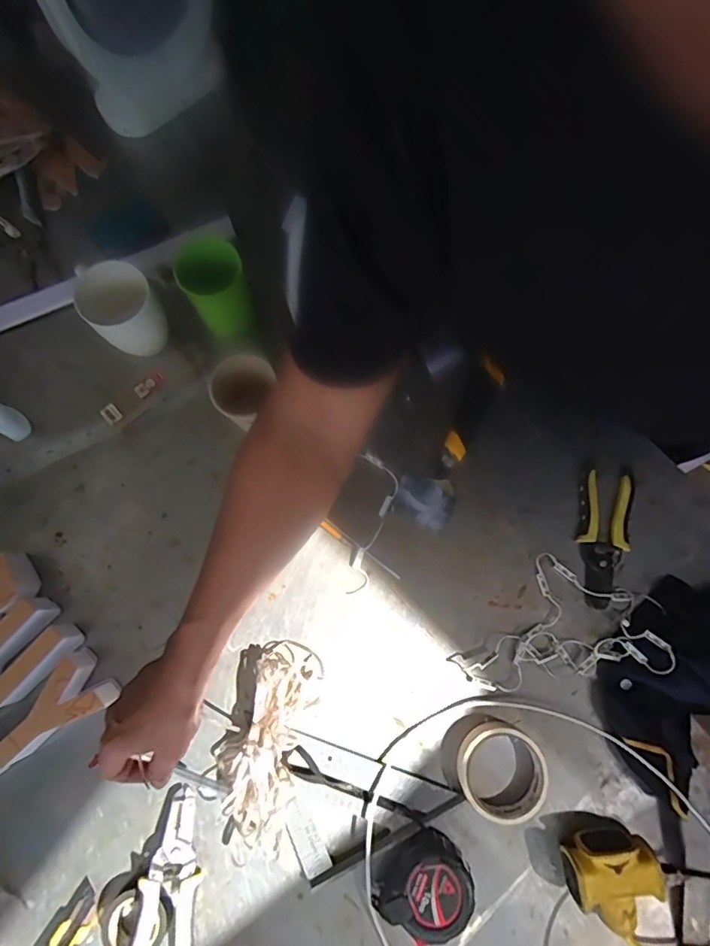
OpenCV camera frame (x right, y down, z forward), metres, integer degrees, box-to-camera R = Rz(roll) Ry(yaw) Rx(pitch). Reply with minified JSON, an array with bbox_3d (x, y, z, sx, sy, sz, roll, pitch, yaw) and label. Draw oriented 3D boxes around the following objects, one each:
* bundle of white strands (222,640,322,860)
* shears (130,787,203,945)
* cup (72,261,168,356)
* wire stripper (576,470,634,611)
[{"bbox_3d":[-0.089,0.276,0.514,0.068,0.032,0.182,14,78,4],"label":"bundle of white strands"},{"bbox_3d":[-0.187,0.413,0.483,0.065,0.030,0.173,2,77,1],"label":"shears"},{"bbox_3d":[-0.264,-0.186,0.575,0.077,0.105,0.093,-34,80,-9],"label":"cup"},{"bbox_3d":[0.291,0.078,0.575,0.056,0.012,0.155,11,78,3],"label":"wire stripper"}]

